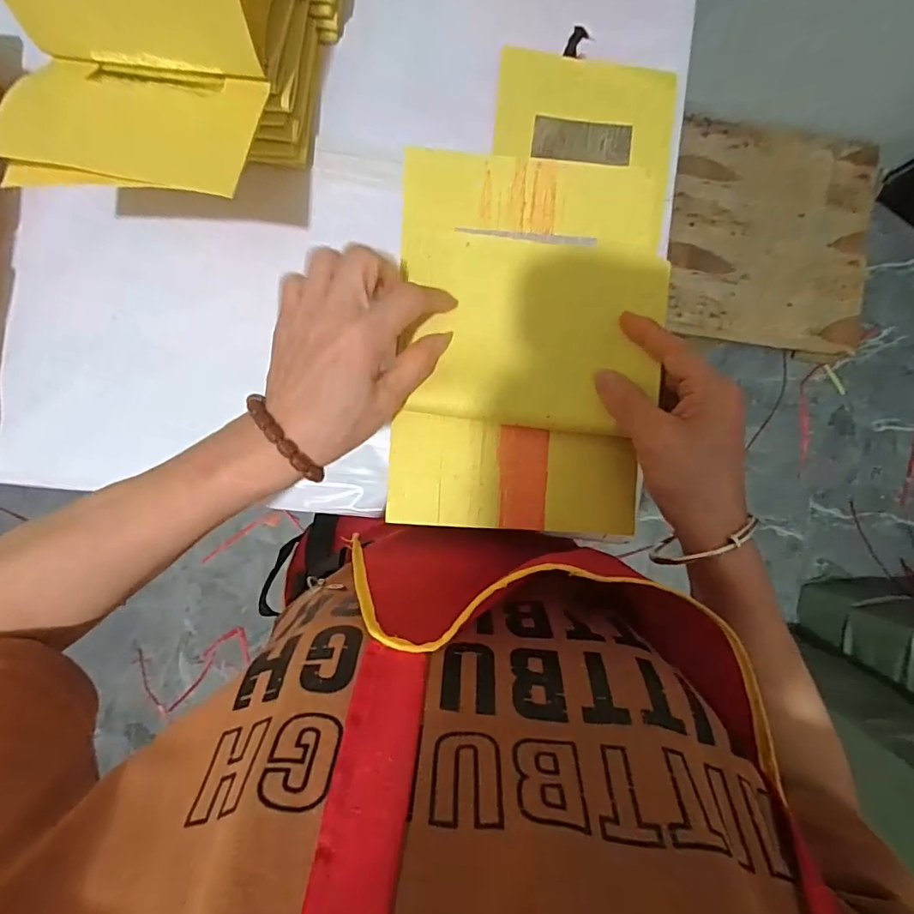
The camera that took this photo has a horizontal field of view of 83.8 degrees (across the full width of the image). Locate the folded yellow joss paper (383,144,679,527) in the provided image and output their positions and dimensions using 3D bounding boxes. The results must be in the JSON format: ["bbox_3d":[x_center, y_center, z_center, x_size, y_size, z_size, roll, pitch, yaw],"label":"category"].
[{"bbox_3d":[0.044,-0.069,0.308,0.155,0.028,0.224,3,90,-4],"label":"folded yellow joss paper"}]

